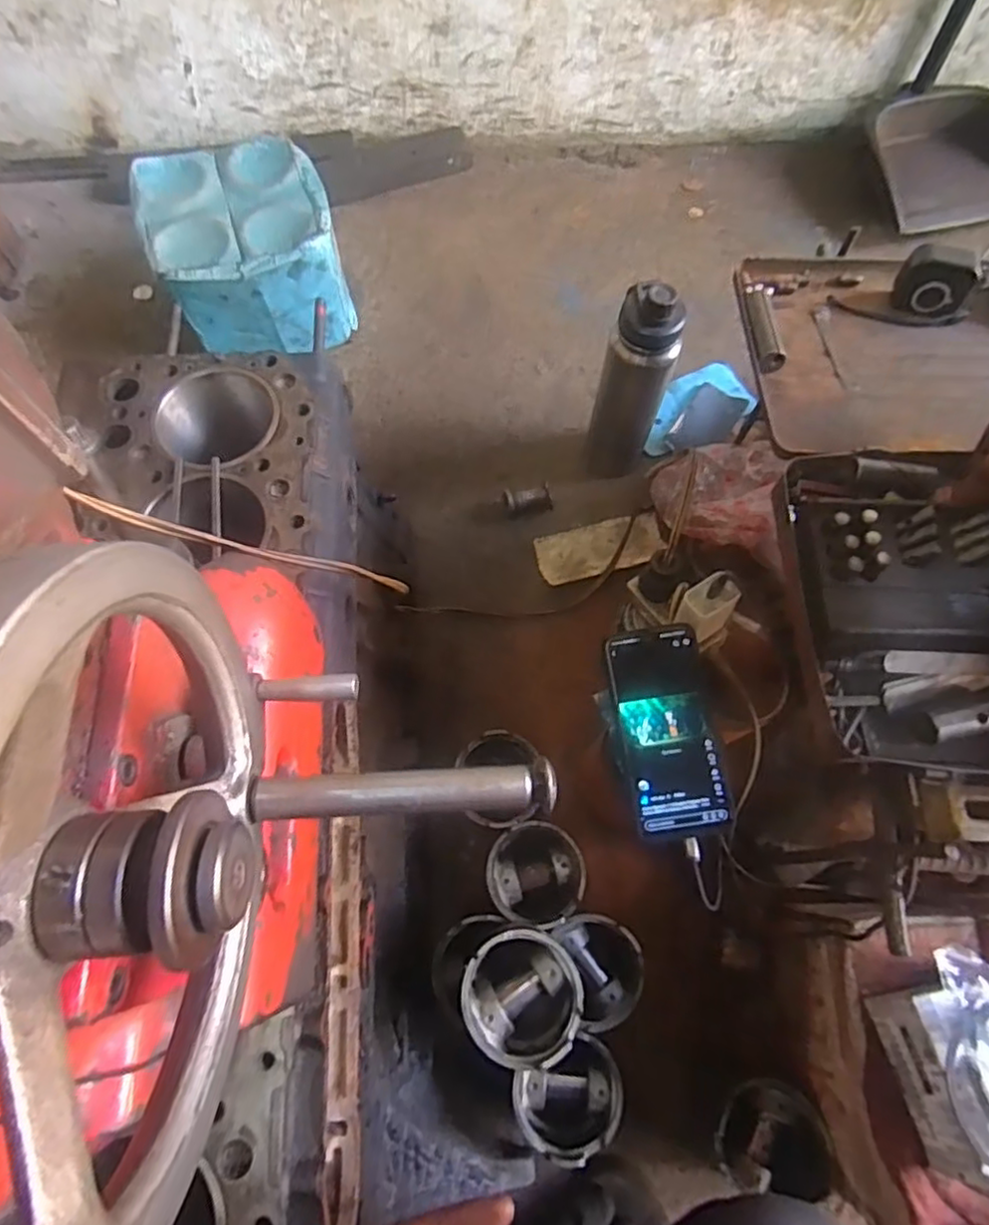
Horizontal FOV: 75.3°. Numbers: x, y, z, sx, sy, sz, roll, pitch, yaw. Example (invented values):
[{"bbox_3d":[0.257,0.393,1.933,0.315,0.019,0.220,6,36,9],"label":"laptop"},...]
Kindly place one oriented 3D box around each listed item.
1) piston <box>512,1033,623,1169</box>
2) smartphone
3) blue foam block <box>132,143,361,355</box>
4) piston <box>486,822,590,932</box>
[{"bbox_3d":[0.067,0.431,0.572,0.091,0.059,0.078,-27,71,-11],"label":"piston"},{"bbox_3d":[0.143,0.096,0.527,0.073,0.007,0.167,-9,79,4],"label":"smartphone"},{"bbox_3d":[-0.335,-0.490,0.900,0.223,0.179,0.215,-17,69,-7],"label":"blue foam block"},{"bbox_3d":[0.041,0.264,0.647,0.092,0.078,0.091,0,68,0],"label":"piston"}]

